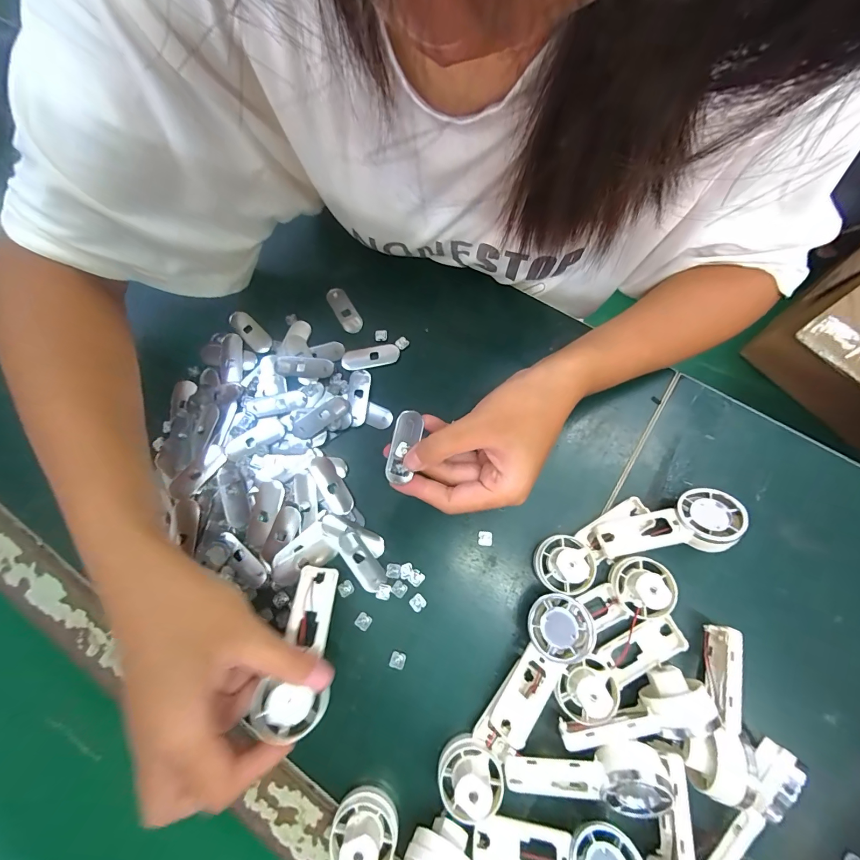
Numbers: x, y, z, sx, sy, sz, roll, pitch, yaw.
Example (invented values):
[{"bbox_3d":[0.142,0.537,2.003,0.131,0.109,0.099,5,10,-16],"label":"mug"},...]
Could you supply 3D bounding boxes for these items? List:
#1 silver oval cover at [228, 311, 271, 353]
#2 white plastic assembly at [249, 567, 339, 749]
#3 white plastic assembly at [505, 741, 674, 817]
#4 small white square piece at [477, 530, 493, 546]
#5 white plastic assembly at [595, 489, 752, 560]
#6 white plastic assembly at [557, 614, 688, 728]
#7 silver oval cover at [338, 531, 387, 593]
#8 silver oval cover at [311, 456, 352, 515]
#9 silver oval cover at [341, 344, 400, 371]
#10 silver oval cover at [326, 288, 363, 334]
[{"bbox_3d":[-0.163,-0.090,0.339,0.018,0.012,0.049,-42,78,-15],"label":"silver oval cover"},{"bbox_3d":[-0.079,0.134,0.234,0.042,0.026,0.091,1,45,2],"label":"white plastic assembly"},{"bbox_3d":[0.092,0.204,0.220,0.088,0.023,0.033,3,74,3],"label":"white plastic assembly"},{"bbox_3d":[0.042,0.082,0.282,0.010,0.004,0.011,7,71,-1],"label":"small white square piece"},{"bbox_3d":[0.165,0.067,0.263,0.091,0.037,0.040,-9,75,-2],"label":"white plastic assembly"},{"bbox_3d":[0.124,0.151,0.242,0.090,0.029,0.033,-29,75,-12],"label":"white plastic assembly"},{"bbox_3d":[-0.052,0.097,0.277,0.018,0.008,0.048,-34,77,-13],"label":"silver oval cover"},{"bbox_3d":[-0.078,0.044,0.296,0.016,0.006,0.051,-29,75,-12],"label":"silver oval cover"},{"bbox_3d":[-0.052,-0.064,0.328,0.049,0.004,0.020,-9,72,-6],"label":"silver oval cover"},{"bbox_3d":[-0.079,-0.110,0.341,0.018,0.004,0.048,-28,75,-11],"label":"silver oval cover"}]

